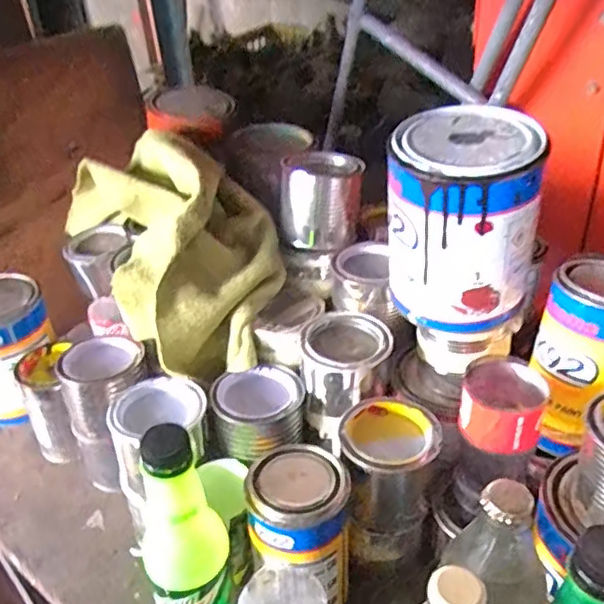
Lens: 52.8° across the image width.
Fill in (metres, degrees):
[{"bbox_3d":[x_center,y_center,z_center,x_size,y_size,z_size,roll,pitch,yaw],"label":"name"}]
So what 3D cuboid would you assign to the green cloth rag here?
[{"bbox_3d":[-0.123,-0.063,0.593,0.153,0.136,0.316,-22,53,-22],"label":"green cloth rag"}]

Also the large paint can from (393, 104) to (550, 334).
[{"bbox_3d":[0.115,-0.047,0.443,0.104,0.156,0.092,6,37,16],"label":"large paint can"}]

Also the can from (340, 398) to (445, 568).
[{"bbox_3d":[0.067,0.136,0.470,0.072,0.100,0.075,-4,35,3],"label":"can"}]

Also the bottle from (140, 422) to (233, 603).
[{"bbox_3d":[-0.078,0.165,0.405,0.053,0.191,0.051,-13,36,-11],"label":"bottle"}]

